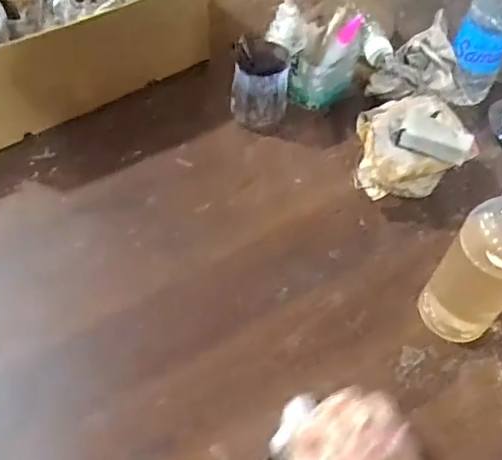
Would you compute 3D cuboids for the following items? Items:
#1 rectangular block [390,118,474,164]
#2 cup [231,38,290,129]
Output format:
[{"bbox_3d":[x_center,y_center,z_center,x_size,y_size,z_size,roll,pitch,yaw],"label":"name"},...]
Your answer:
[{"bbox_3d":[0.177,-0.088,0.573,0.072,0.022,0.029,19,55,10],"label":"rectangular block"},{"bbox_3d":[0.010,-0.162,0.664,0.059,0.093,0.059,3,54,-4],"label":"cup"}]

